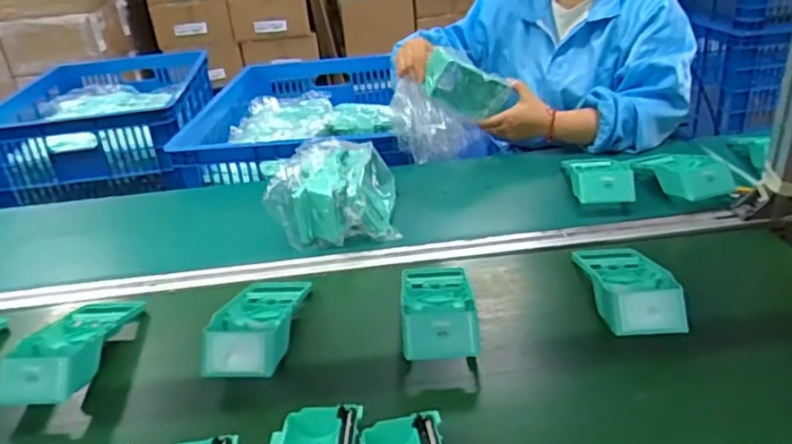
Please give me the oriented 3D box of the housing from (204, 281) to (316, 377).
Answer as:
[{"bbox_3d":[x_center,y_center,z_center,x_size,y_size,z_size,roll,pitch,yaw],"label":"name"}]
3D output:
[{"bbox_3d":[-0.160,0.112,0.724,0.093,0.054,0.193,-2,29,6],"label":"housing"}]

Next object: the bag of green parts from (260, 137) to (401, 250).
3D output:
[{"bbox_3d":[-0.094,-0.058,0.982,0.187,0.092,0.215,-8,29,-4],"label":"bag of green parts"}]

